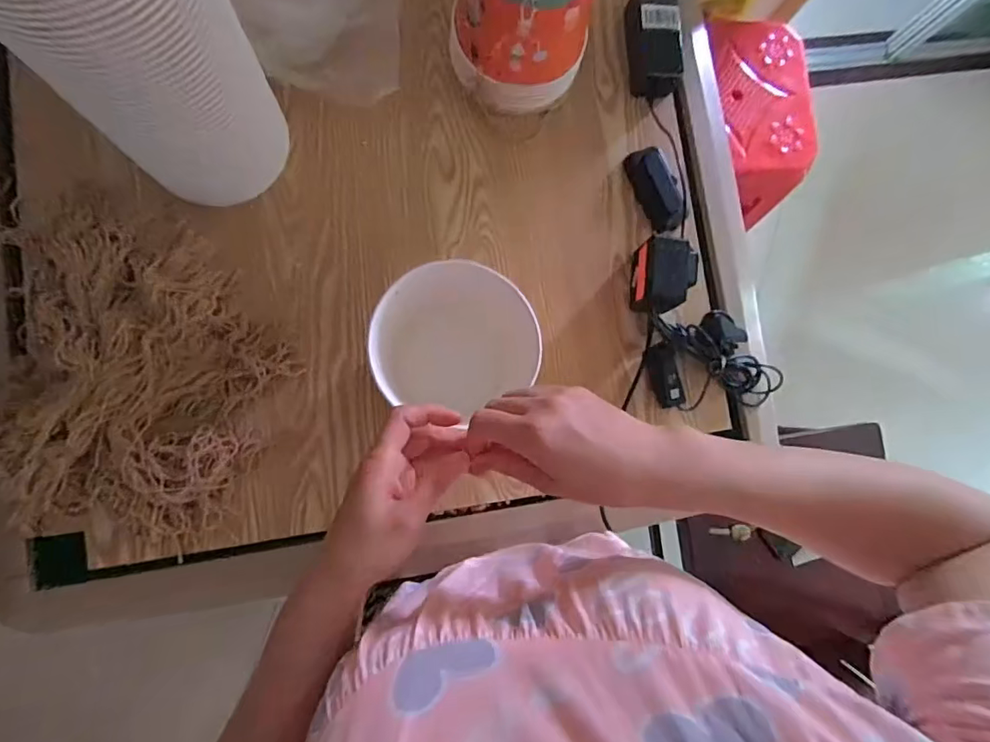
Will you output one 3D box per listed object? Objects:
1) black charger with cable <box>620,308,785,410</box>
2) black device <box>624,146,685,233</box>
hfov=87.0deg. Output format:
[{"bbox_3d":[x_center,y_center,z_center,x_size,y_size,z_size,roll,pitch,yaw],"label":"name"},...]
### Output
[{"bbox_3d":[0.263,-0.014,0.639,0.206,0.044,0.118,-2,84,-8],"label":"black charger with cable"},{"bbox_3d":[0.209,-0.236,0.675,0.049,0.024,0.110,-22,87,-9],"label":"black device"}]

